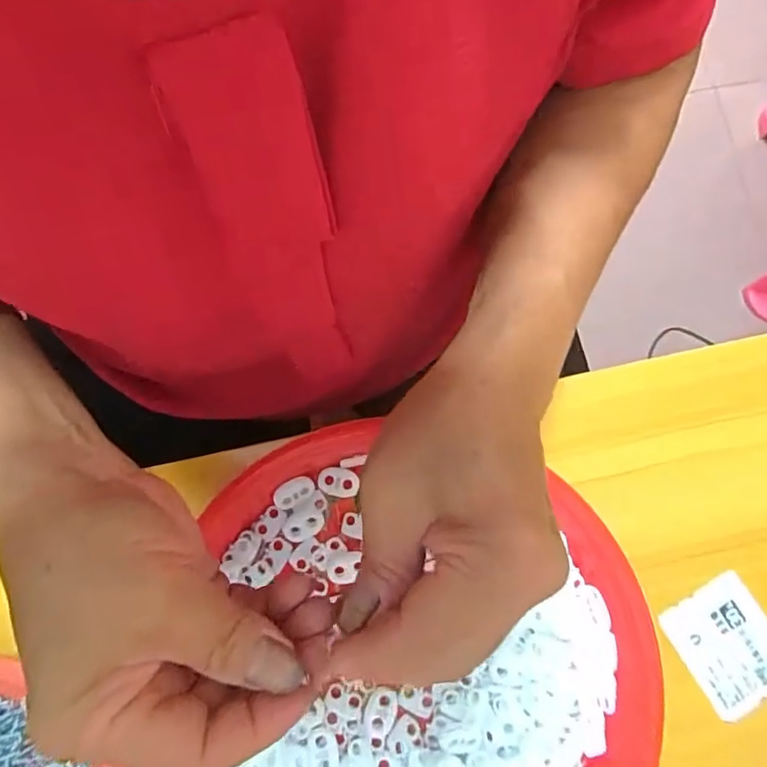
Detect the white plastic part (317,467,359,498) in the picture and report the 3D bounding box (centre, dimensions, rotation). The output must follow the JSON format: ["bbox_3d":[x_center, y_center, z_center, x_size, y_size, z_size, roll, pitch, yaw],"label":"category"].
[{"bbox_3d":[-0.025,0.053,0.294,0.020,0.004,0.015,8,79,1],"label":"white plastic part"}]

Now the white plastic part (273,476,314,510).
[{"bbox_3d":[-0.048,0.058,0.291,0.022,0.004,0.013,-27,81,-6],"label":"white plastic part"}]

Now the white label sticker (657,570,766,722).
[{"bbox_3d":[0.177,0.134,0.278,0.046,0.004,0.057,-31,75,1],"label":"white label sticker"}]

